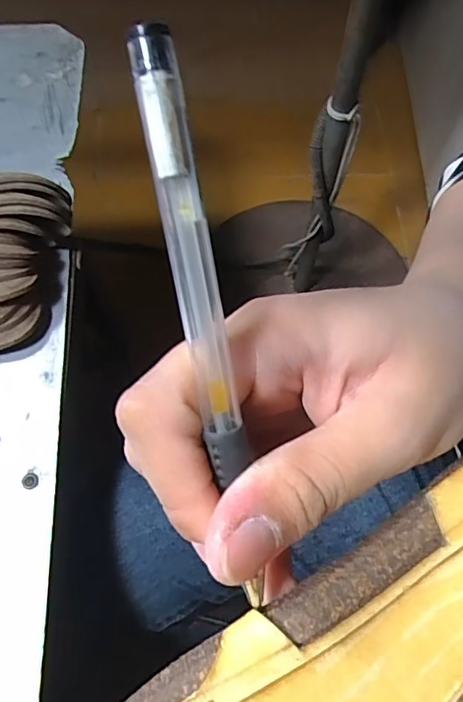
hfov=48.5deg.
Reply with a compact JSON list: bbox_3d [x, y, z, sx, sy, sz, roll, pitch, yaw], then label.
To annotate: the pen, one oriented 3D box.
[{"bbox_3d":[-0.005,-0.001,0.116,0.009,0.012,0.127,-12,107,-6],"label":"pen"}]

